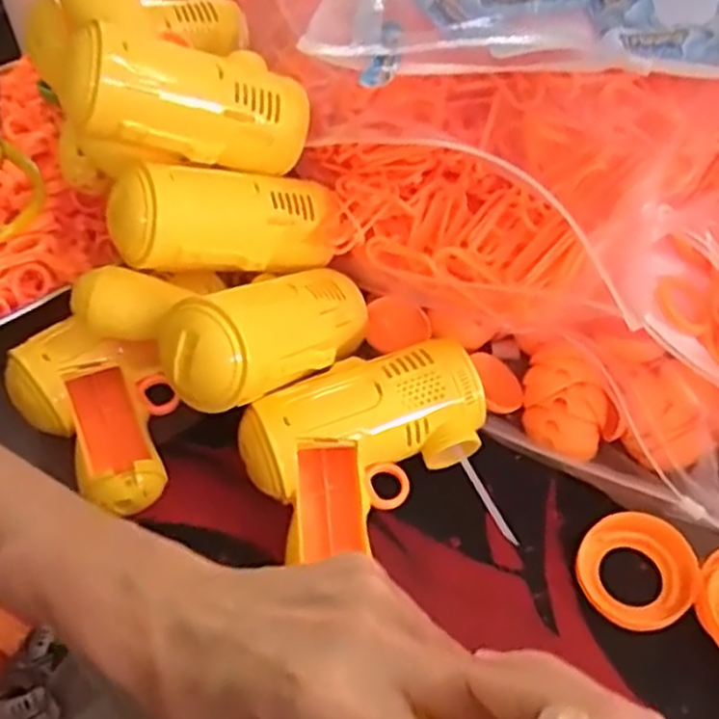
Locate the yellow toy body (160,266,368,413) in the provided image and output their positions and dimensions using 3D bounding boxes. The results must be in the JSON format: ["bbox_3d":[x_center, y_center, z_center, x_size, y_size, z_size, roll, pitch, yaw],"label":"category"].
[{"bbox_3d":[-0.046,-0.020,0.412,0.061,0.051,0.138,36,38,24],"label":"yellow toy body"}]

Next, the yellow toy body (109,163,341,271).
[{"bbox_3d":[-0.074,-0.078,0.429,0.129,0.048,0.046,-3,49,-30],"label":"yellow toy body"}]

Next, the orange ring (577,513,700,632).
[{"bbox_3d":[0.145,0.110,0.394,0.059,0.013,0.057,-23,62,-1],"label":"orange ring"}]

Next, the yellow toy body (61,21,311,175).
[{"bbox_3d":[-0.093,-0.144,0.422,0.133,0.048,0.057,4,48,-29],"label":"yellow toy body"}]

